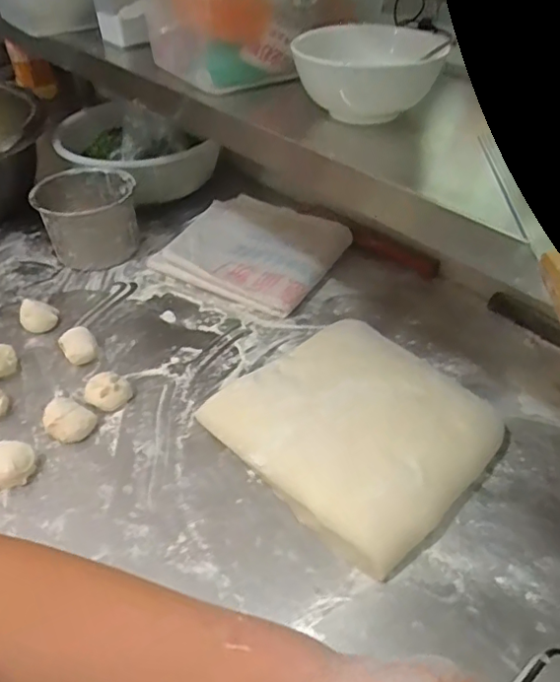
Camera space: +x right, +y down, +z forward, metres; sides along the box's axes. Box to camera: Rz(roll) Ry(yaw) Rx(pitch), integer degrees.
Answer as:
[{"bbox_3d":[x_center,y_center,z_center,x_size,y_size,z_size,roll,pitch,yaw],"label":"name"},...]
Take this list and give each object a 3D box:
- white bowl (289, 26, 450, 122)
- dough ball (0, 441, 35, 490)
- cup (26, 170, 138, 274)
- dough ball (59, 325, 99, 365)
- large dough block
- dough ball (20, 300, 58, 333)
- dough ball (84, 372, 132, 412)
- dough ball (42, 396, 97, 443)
[{"bbox_3d":[0.091,-0.271,0.574,0.146,0.073,0.129,13,45,15],"label":"white bowl"},{"bbox_3d":[-0.289,0.133,0.598,0.053,0.023,0.051,-1,43,1],"label":"dough ball"},{"bbox_3d":[-0.306,-0.197,0.889,0.147,0.106,0.143,-1,43,1],"label":"cup"},{"bbox_3d":[-0.261,0.006,0.723,0.042,0.026,0.042,-1,43,1],"label":"dough ball"},{"bbox_3d":[0.074,0.086,0.608,0.267,0.064,0.228,33,53,32],"label":"large dough block"},{"bbox_3d":[-0.340,-0.036,0.786,0.049,0.027,0.048,-1,43,1],"label":"dough ball"},{"bbox_3d":[-0.207,0.061,0.670,0.051,0.028,0.044,-9,43,-7],"label":"dough ball"},{"bbox_3d":[-0.242,0.091,0.635,0.052,0.033,0.041,20,47,22],"label":"dough ball"}]

